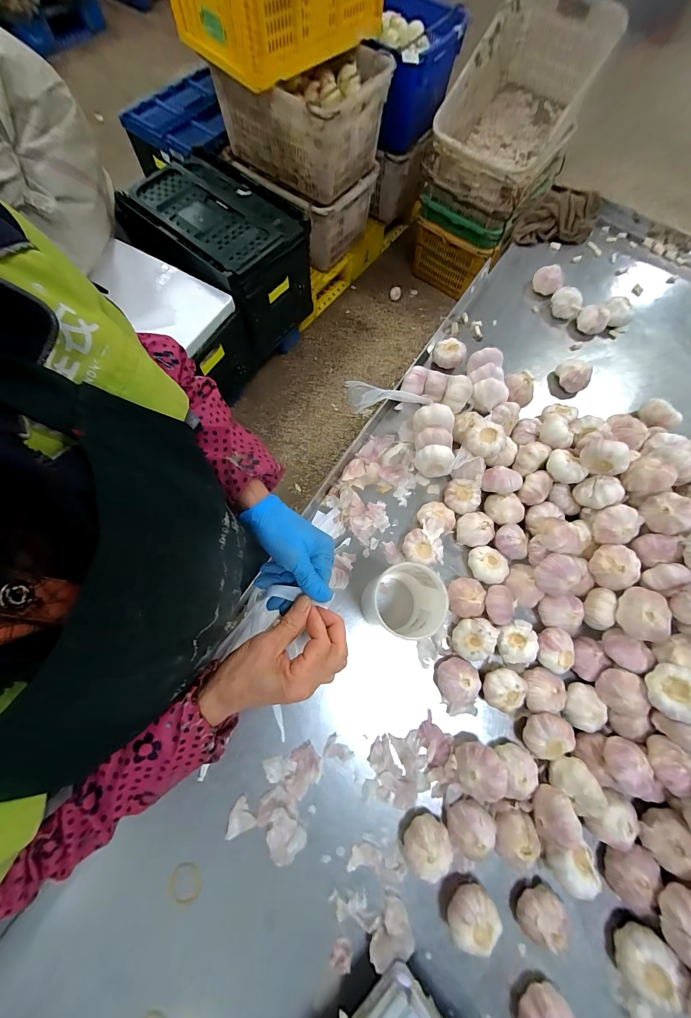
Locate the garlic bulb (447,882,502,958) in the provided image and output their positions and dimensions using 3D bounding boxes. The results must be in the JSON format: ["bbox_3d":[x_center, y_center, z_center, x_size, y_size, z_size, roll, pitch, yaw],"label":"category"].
[{"bbox_3d":[0.150,0.481,0.394,0.054,0.043,0.054,0,73,-1],"label":"garlic bulb"}]

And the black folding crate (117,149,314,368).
[{"bbox_3d":[-0.477,-0.995,1.347,0.593,0.360,0.452,36,74,9],"label":"black folding crate"}]

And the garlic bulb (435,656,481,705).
[{"bbox_3d":[0.159,0.244,0.469,0.058,0.038,0.063,-16,74,-6],"label":"garlic bulb"}]

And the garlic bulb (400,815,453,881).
[{"bbox_3d":[0.100,0.415,0.411,0.054,0.036,0.053,0,73,-1],"label":"garlic bulb"}]

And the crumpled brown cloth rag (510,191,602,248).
[{"bbox_3d":[0.487,-0.666,0.766,0.191,0.058,0.103,-8,73,-4],"label":"crumpled brown cloth rag"}]

